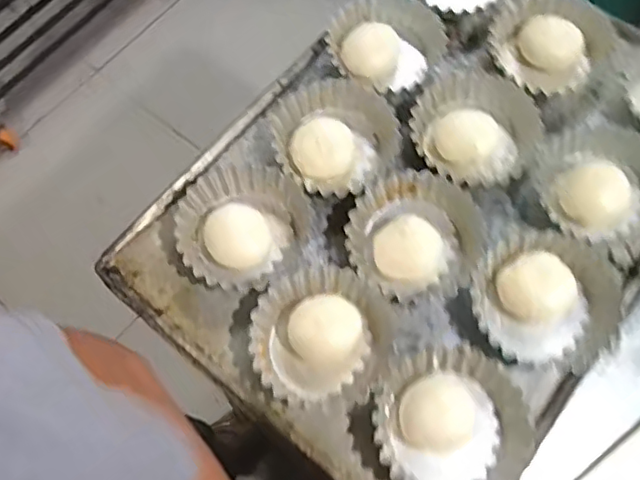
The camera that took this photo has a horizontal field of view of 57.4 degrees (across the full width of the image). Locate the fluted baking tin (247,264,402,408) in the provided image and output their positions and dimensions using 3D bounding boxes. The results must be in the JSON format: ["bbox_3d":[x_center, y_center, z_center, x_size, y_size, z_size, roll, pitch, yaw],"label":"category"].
[{"bbox_3d":[0.003,0.067,0.419,0.099,0.027,0.095,0,69,-1],"label":"fluted baking tin"}]

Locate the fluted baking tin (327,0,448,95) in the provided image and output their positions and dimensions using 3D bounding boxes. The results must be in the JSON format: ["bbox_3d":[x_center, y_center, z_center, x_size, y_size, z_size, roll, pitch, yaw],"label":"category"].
[{"bbox_3d":[0.055,-0.168,0.513,0.091,0.034,0.097,35,72,12],"label":"fluted baking tin"}]

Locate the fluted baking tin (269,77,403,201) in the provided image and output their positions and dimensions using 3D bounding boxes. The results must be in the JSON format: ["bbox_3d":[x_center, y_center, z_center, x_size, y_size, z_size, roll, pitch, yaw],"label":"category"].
[{"bbox_3d":[0.011,-0.081,0.480,0.094,0.039,0.099,0,69,-1],"label":"fluted baking tin"}]

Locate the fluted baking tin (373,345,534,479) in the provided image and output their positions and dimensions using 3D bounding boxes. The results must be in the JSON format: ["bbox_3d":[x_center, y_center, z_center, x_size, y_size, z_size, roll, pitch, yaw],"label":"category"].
[{"bbox_3d":[0.086,0.125,0.391,0.098,0.030,0.098,0,69,-1],"label":"fluted baking tin"}]

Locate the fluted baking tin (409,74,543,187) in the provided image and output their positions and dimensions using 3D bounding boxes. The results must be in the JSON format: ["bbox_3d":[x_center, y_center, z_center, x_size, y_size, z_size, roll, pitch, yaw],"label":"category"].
[{"bbox_3d":[0.127,-0.089,0.482,0.098,0.033,0.104,0,69,-1],"label":"fluted baking tin"}]

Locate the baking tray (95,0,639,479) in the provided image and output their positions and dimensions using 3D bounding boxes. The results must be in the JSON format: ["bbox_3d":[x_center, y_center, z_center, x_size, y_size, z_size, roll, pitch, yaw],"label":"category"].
[{"bbox_3d":[0.094,-0.044,0.461,0.326,0.042,0.437,37,73,12],"label":"baking tray"}]

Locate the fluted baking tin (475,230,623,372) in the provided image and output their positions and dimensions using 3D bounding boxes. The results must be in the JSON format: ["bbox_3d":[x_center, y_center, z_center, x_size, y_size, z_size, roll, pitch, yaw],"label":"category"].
[{"bbox_3d":[0.166,0.045,0.425,0.105,0.029,0.095,17,70,5],"label":"fluted baking tin"}]

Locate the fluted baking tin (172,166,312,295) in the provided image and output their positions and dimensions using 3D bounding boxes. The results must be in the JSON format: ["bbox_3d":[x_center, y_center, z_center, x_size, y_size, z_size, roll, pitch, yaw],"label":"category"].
[{"bbox_3d":[-0.062,-0.012,0.455,0.100,0.031,0.089,-42,75,-15],"label":"fluted baking tin"}]

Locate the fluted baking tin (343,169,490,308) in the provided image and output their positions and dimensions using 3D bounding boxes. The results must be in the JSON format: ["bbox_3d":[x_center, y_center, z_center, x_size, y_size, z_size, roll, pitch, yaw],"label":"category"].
[{"bbox_3d":[0.072,0.000,0.447,0.099,0.031,0.097,0,69,-1],"label":"fluted baking tin"}]

